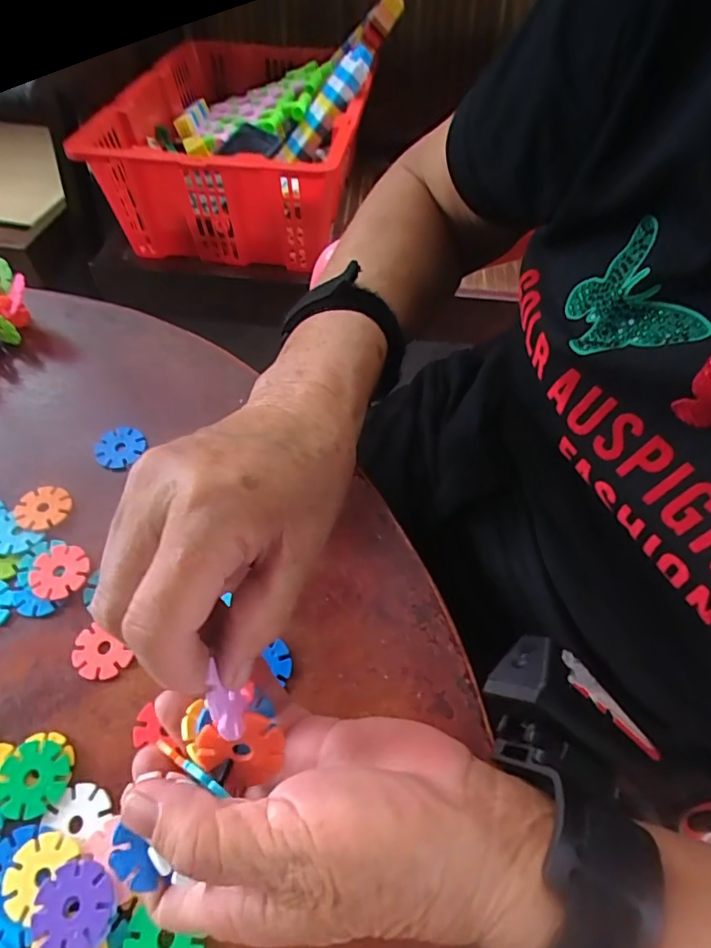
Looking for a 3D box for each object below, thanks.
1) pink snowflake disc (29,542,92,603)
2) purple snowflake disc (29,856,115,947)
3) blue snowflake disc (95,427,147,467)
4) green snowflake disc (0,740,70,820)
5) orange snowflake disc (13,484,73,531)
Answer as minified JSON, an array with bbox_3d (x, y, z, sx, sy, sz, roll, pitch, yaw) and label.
[{"bbox_3d":[-0.167,0.055,0.299,0.031,0.004,0.031,2,59,-3],"label":"pink snowflake disc"},{"bbox_3d":[-0.117,0.179,0.218,0.033,0.004,0.032,-2,59,4],"label":"purple snowflake disc"},{"bbox_3d":[-0.155,-0.018,0.348,0.031,0.005,0.028,-14,60,-8],"label":"blue snowflake disc"},{"bbox_3d":[-0.152,0.143,0.248,0.031,0.004,0.031,0,59,0],"label":"green snowflake disc"},{"bbox_3d":[-0.190,0.019,0.321,0.031,0.004,0.030,0,59,0],"label":"orange snowflake disc"}]

